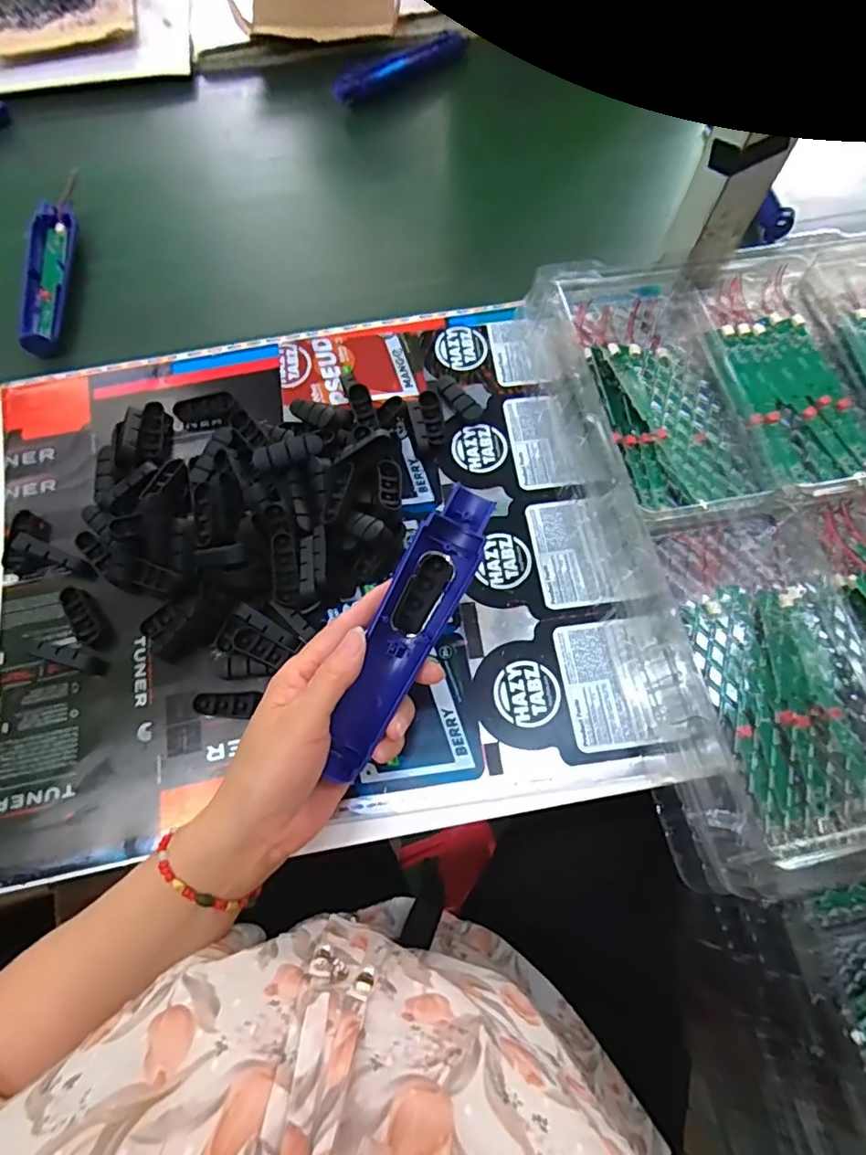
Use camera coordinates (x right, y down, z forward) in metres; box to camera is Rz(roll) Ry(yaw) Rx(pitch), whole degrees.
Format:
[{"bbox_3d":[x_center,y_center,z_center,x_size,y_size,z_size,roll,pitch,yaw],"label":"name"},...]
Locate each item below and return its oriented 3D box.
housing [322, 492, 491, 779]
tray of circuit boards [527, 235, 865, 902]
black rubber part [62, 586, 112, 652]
[{"bbox_3d":[-0.015,0.031,0.313,0.034,0.021,0.169,25,86,11],"label":"housing"},{"bbox_3d":[0.409,-0.083,0.390,0.603,0.047,0.435,-10,69,-2],"label":"tray of circuit boards"},{"bbox_3d":[-0.242,0.030,0.390,0.017,0.015,0.048,-34,72,-11],"label":"black rubber part"}]

